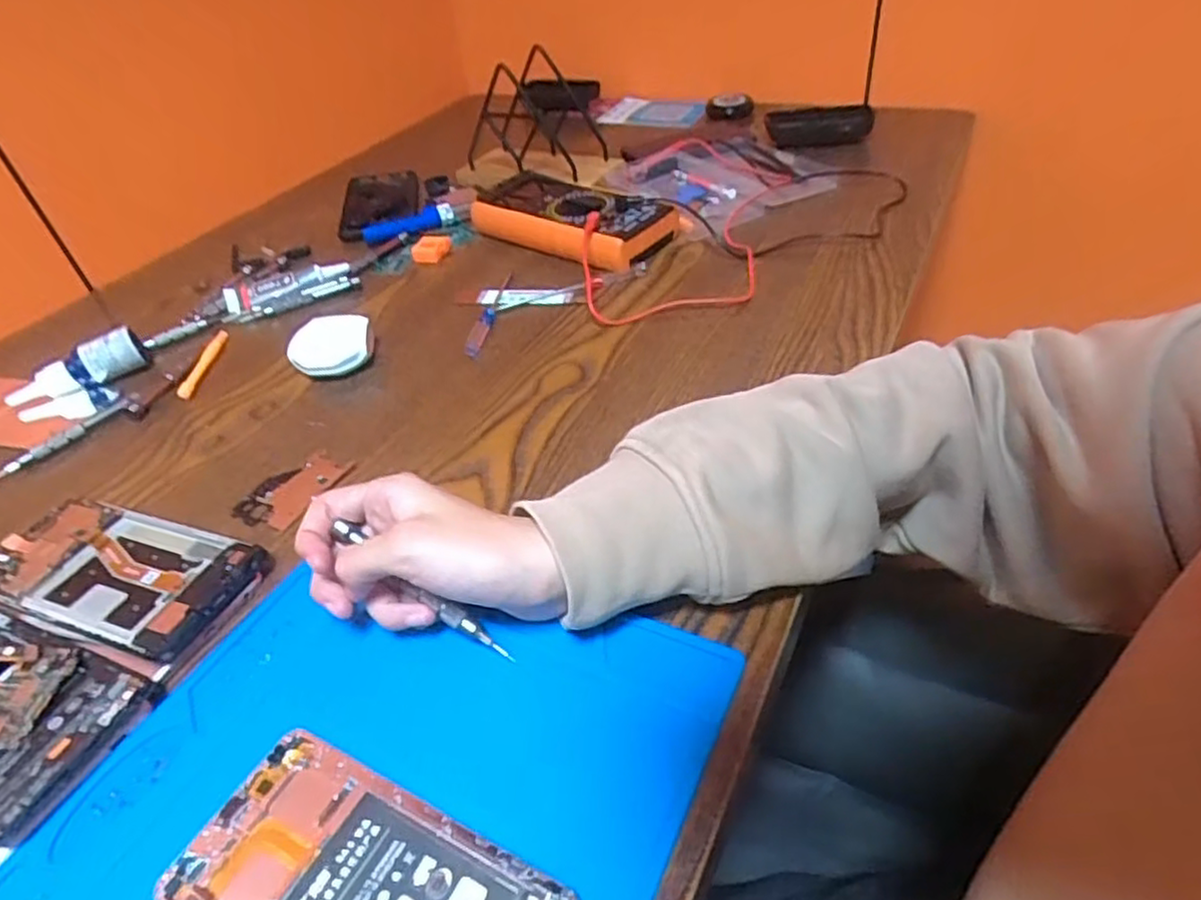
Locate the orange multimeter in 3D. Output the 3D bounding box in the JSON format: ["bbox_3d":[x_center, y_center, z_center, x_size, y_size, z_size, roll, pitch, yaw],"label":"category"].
[{"bbox_3d":[-0.029,-0.211,0.627,0.198,0.036,0.097,28,52,34],"label":"orange multimeter"}]

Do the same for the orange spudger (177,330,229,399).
[{"bbox_3d":[-0.305,-0.069,0.535,0.011,0.009,0.090,-7,41,1],"label":"orange spudger"}]

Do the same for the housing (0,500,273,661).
[{"bbox_3d":[-0.254,0.065,0.367,0.152,0.017,0.070,10,44,19],"label":"housing"}]

